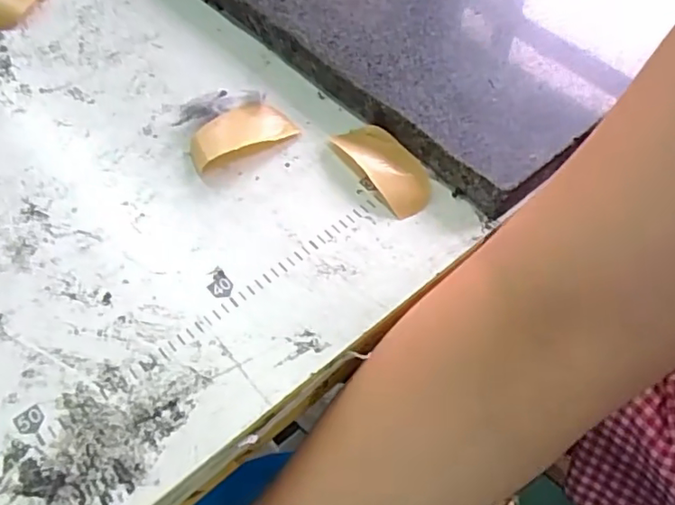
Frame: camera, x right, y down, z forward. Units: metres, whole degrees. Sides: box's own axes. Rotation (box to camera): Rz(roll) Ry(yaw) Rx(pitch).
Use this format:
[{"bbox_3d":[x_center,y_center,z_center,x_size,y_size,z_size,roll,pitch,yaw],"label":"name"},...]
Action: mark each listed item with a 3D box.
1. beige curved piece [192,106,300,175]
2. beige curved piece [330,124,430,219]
[{"bbox_3d":[-0.056,-0.069,0.340,0.060,0.007,0.034,-22,61,-13],"label":"beige curved piece"},{"bbox_3d":[0.027,-0.050,0.328,0.030,0.006,0.067,-29,63,-17],"label":"beige curved piece"}]

